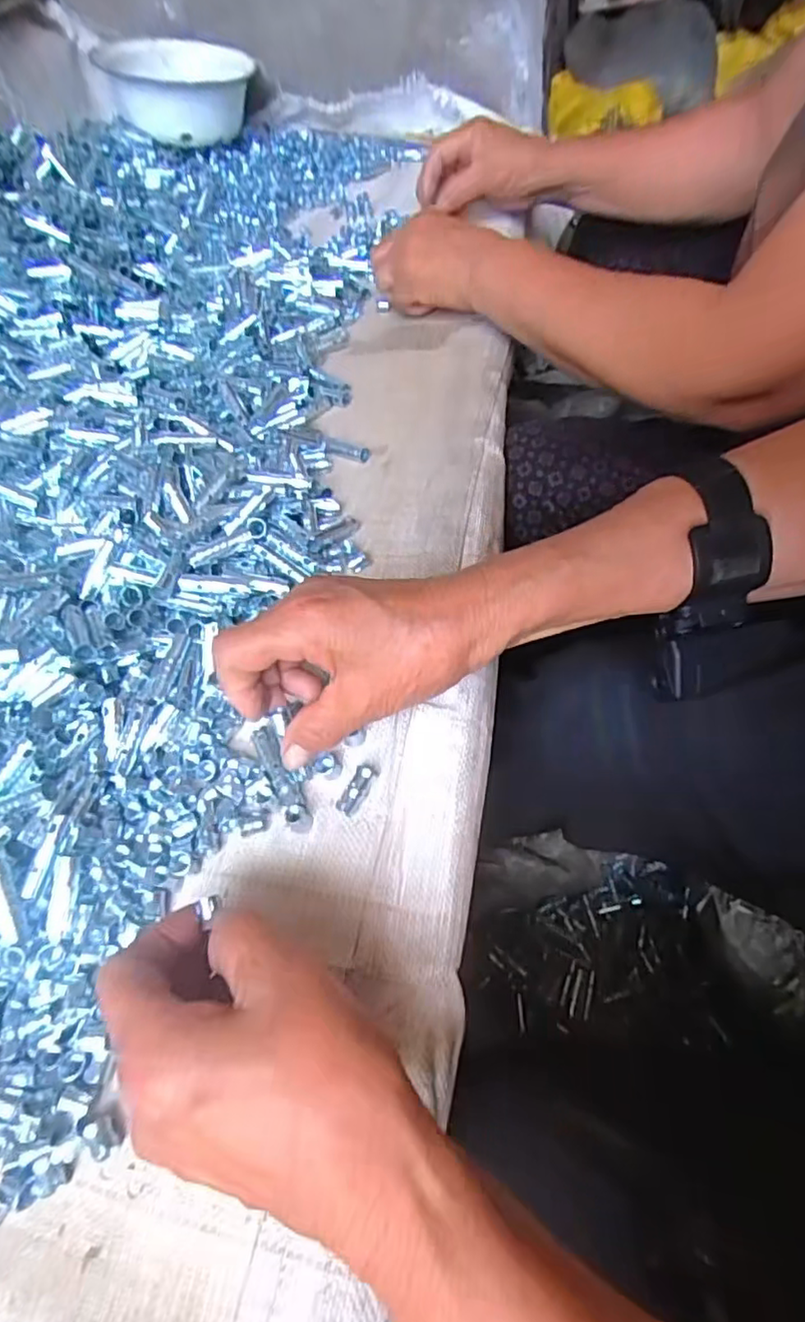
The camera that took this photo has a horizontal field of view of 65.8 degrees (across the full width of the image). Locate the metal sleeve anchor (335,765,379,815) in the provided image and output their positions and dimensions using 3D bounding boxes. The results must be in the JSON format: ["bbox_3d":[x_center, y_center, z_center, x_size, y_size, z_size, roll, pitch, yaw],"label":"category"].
[{"bbox_3d":[-0.022,0.063,0.307,0.010,0.010,0.027,24,64,24],"label":"metal sleeve anchor"}]

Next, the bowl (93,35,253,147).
[{"bbox_3d":[-0.255,-0.663,0.720,0.147,0.064,0.144,-1,58,2],"label":"bowl"}]

